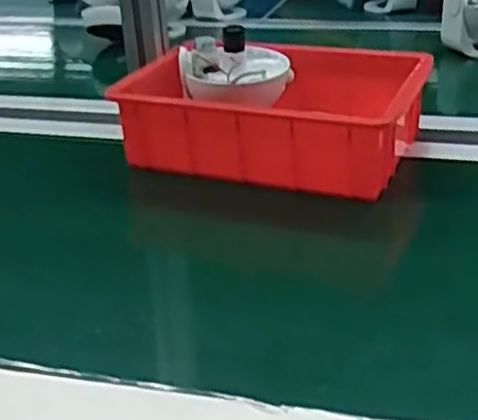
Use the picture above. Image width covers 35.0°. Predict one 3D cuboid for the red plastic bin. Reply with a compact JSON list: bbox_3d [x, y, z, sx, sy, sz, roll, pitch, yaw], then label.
[{"bbox_3d":[0.038,-0.100,0.781,0.283,0.083,0.187,7,31,22],"label":"red plastic bin"}]

